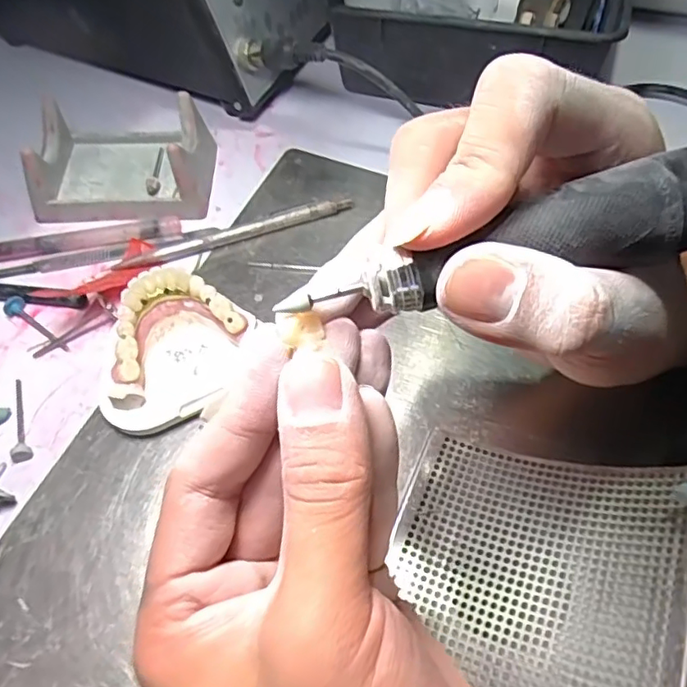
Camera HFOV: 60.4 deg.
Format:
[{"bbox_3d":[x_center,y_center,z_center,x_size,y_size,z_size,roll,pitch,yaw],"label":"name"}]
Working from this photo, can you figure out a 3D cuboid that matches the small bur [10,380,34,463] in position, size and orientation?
[{"bbox_3d":[-0.153,0.035,0.276,0.009,0.007,0.043,-21,60,-12],"label":"small bur"}]

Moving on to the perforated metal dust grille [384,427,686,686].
[{"bbox_3d":[0.066,0.077,0.209,0.117,0.028,0.097,0,51,42],"label":"perforated metal dust grille"}]

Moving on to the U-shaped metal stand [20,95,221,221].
[{"bbox_3d":[-0.127,-0.109,0.344,0.095,0.040,0.065,0,58,1],"label":"U-shaped metal stand"}]

